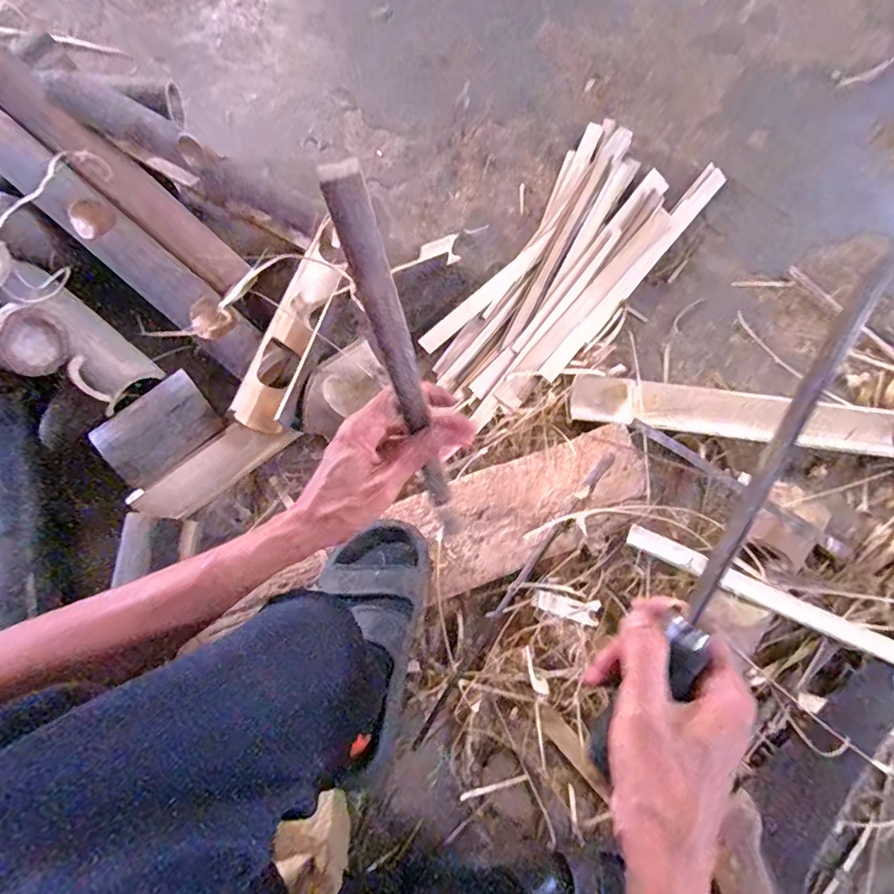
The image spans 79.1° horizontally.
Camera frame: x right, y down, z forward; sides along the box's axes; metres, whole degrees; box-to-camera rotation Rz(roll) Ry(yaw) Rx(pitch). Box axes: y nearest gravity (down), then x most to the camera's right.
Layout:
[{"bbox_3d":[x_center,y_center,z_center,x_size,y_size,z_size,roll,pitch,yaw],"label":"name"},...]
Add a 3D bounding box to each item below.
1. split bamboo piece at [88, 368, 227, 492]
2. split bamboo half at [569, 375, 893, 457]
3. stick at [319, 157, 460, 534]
[{"bbox_3d":[-0.344,-0.020,0.650,0.130,0.052,0.079,-37,78,-8],"label":"split bamboo piece"},{"bbox_3d":[0.348,-0.039,0.658,0.385,0.023,0.060,7,76,3],"label":"split bamboo half"},{"bbox_3d":[-0.023,-0.026,0.387,0.020,0.358,0.011,-20,55,-4],"label":"stick"}]

